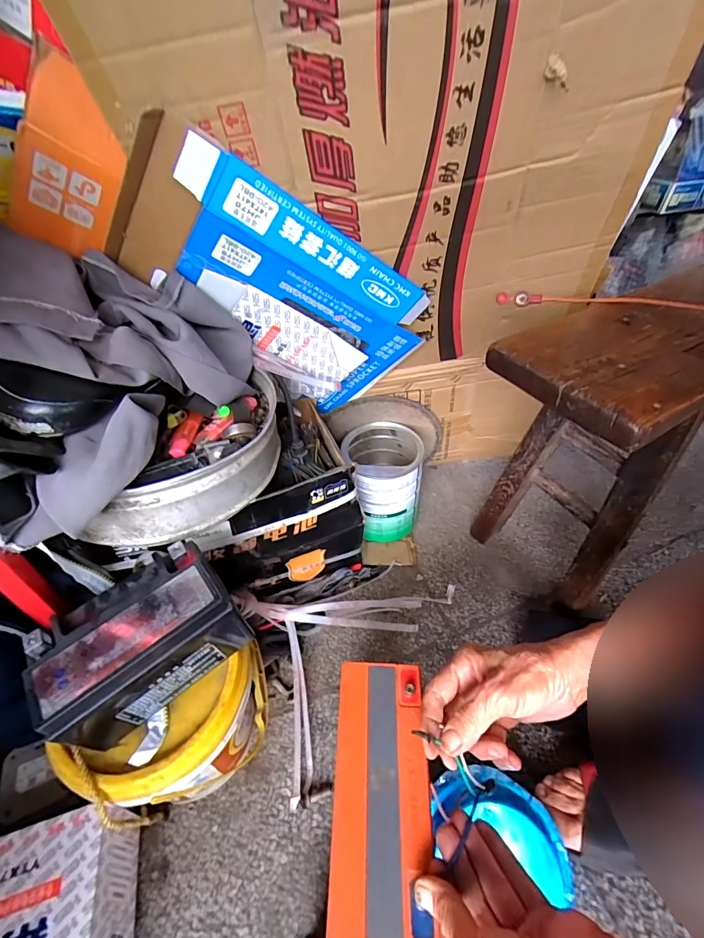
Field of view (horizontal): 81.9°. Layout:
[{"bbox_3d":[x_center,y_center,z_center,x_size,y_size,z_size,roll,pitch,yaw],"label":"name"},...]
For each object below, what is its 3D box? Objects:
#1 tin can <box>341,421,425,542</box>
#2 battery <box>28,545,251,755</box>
[{"bbox_3d":[0.051,0.029,0.679,0.125,0.168,0.128,3,43,4],"label":"tin can"},{"bbox_3d":[-0.173,0.153,0.351,0.153,0.105,0.094,-30,51,-28],"label":"battery"}]

